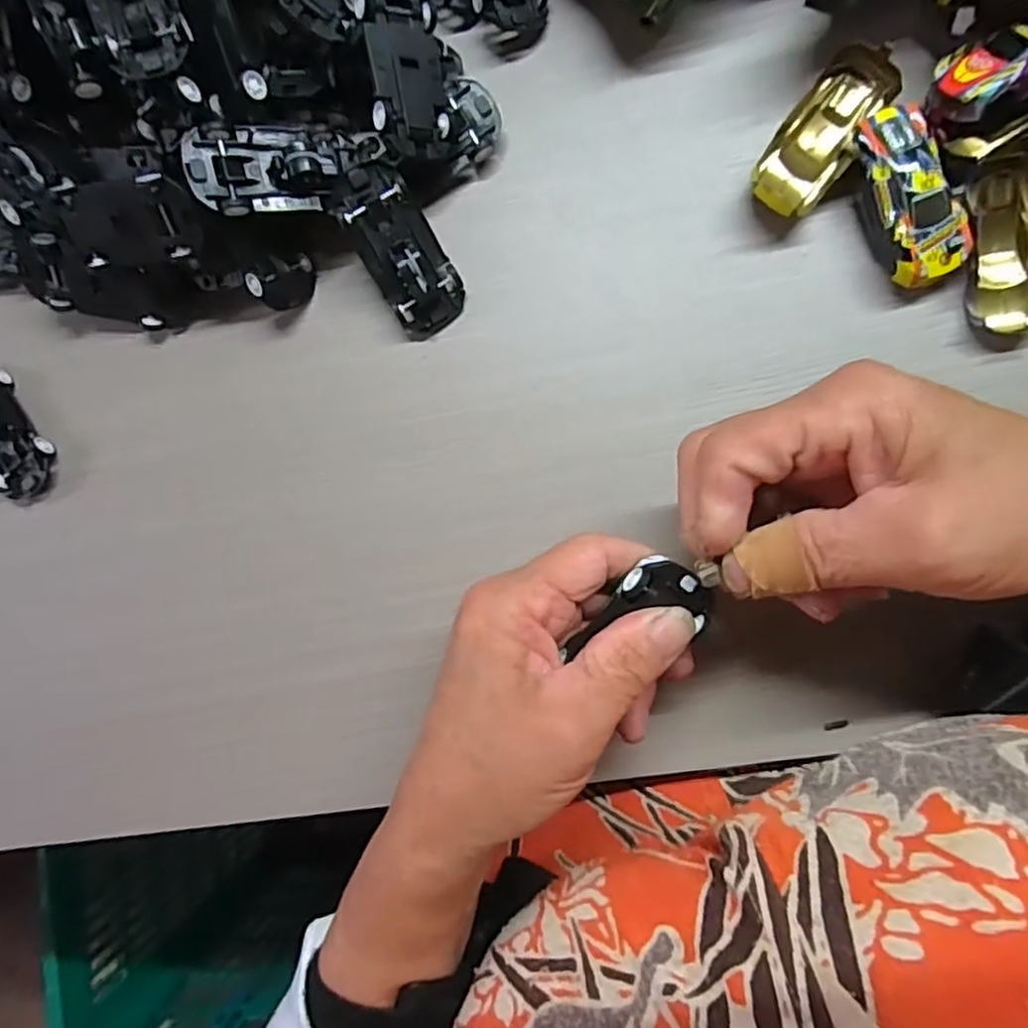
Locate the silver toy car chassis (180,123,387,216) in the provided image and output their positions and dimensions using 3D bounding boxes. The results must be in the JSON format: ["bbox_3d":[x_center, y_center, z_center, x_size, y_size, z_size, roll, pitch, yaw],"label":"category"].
[{"bbox_3d":[-0.084,-0.132,0.253,0.076,0.016,0.031,-24,87,-25],"label":"silver toy car chassis"}]

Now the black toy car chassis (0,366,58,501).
[{"bbox_3d":[-0.227,-0.037,0.296,0.028,0.016,0.063,-33,86,7],"label":"black toy car chassis"}]

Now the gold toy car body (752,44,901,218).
[{"bbox_3d":[0.116,-0.143,0.252,0.027,0.017,0.066,36,95,6],"label":"gold toy car body"}]

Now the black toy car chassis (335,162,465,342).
[{"bbox_3d":[-0.044,-0.104,0.262,0.029,0.014,0.065,-27,107,7],"label":"black toy car chassis"}]

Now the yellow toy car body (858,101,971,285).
[{"bbox_3d":[0.146,-0.117,0.245,0.026,0.019,0.063,-19,88,7],"label":"yellow toy car body"}]

